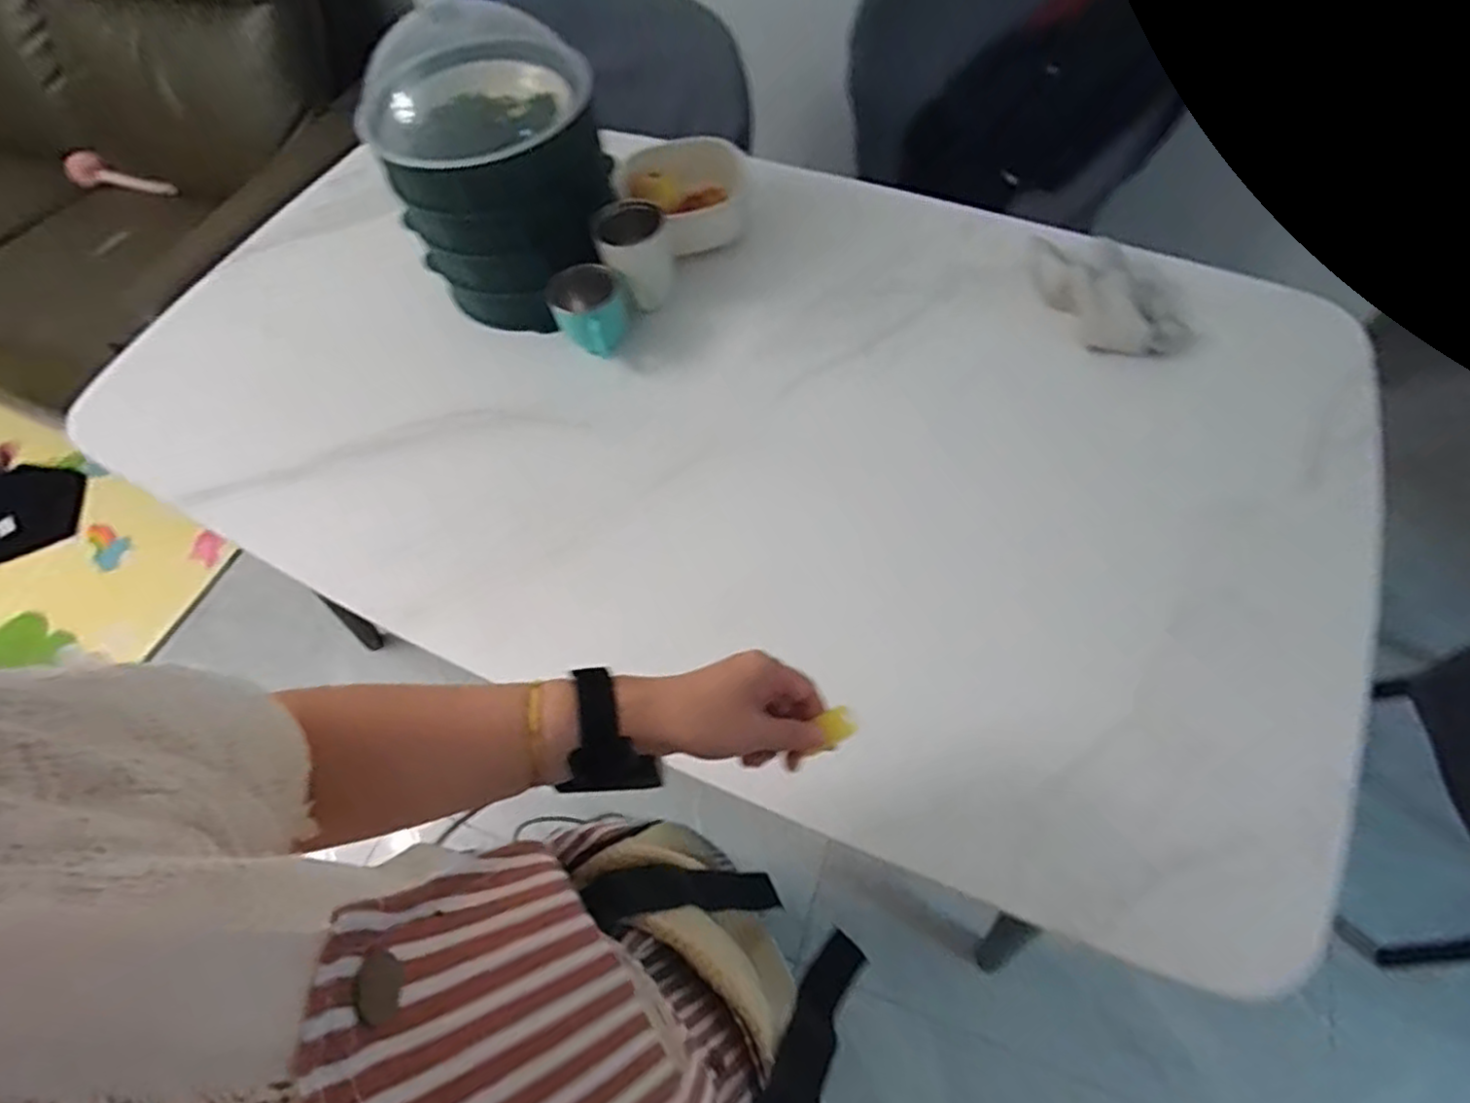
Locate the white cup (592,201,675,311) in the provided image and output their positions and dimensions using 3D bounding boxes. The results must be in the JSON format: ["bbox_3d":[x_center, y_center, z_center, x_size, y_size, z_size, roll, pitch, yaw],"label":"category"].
[{"bbox_3d":[-0.113,-0.335,0.781,0.084,0.112,0.069,-14,62,-4],"label":"white cup"}]

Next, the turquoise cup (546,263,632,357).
[{"bbox_3d":[-0.155,-0.257,0.763,0.086,0.089,0.094,-2,62,3],"label":"turquoise cup"}]

